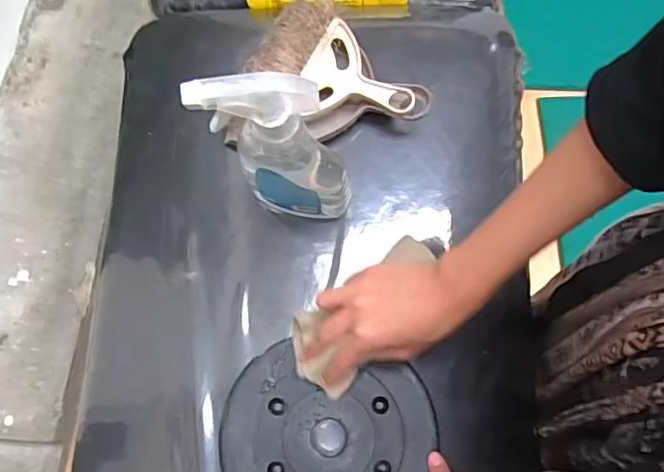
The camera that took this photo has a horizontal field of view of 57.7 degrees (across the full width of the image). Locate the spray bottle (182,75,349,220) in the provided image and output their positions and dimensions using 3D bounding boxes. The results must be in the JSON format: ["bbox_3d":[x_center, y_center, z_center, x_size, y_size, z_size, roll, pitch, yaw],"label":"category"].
[{"bbox_3d":[-0.040,-0.071,0.497,0.108,0.212,0.039,-2,68,2],"label":"spray bottle"}]

